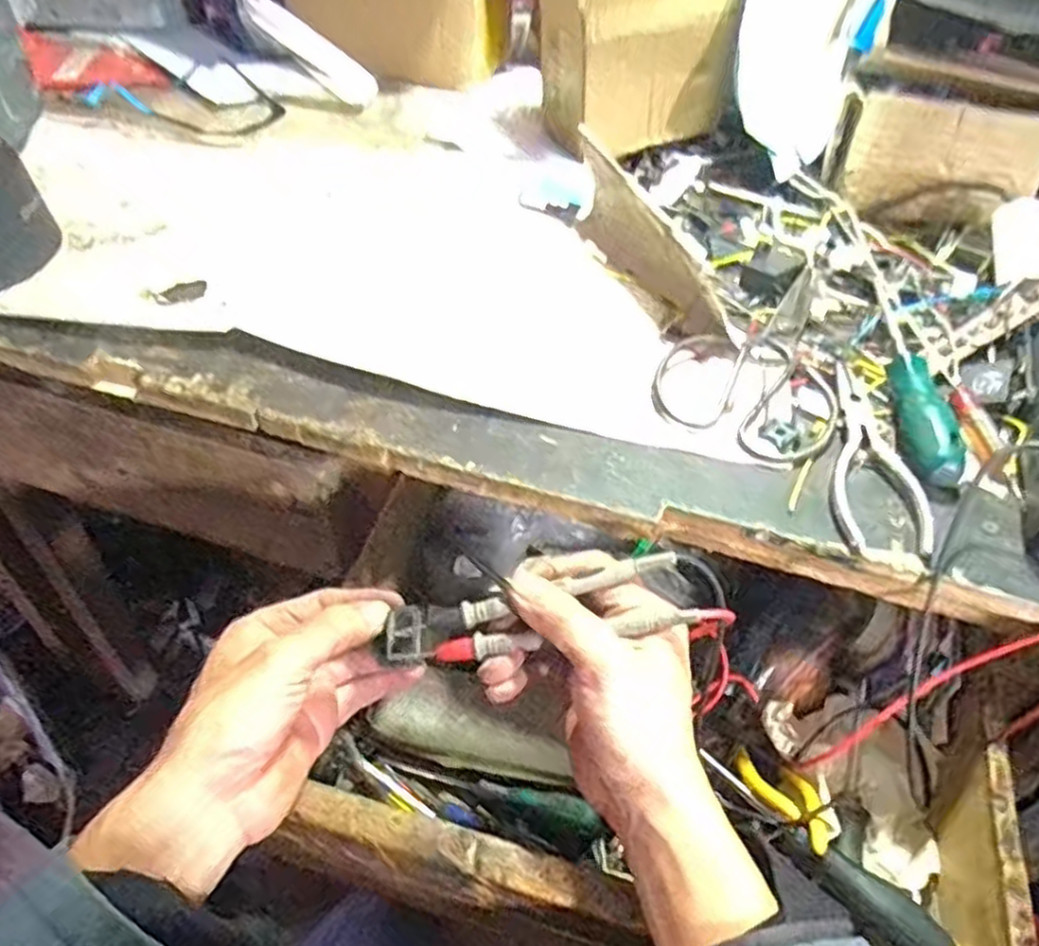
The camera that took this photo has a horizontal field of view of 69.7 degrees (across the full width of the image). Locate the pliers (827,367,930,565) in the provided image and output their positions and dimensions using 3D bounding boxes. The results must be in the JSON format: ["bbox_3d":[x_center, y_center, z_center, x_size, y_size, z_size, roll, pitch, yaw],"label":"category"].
[{"bbox_3d":[0.205,-0.014,0.440,0.047,0.010,0.144,11,47,4],"label":"pliers"}]

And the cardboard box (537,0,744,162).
[{"bbox_3d":[0.092,-0.370,0.658,0.148,0.158,0.097,-12,50,-16],"label":"cardboard box"}]

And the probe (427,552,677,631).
[{"bbox_3d":[0.016,0.060,0.376,0.127,0.008,0.011,-16,49,3],"label":"probe"}]

